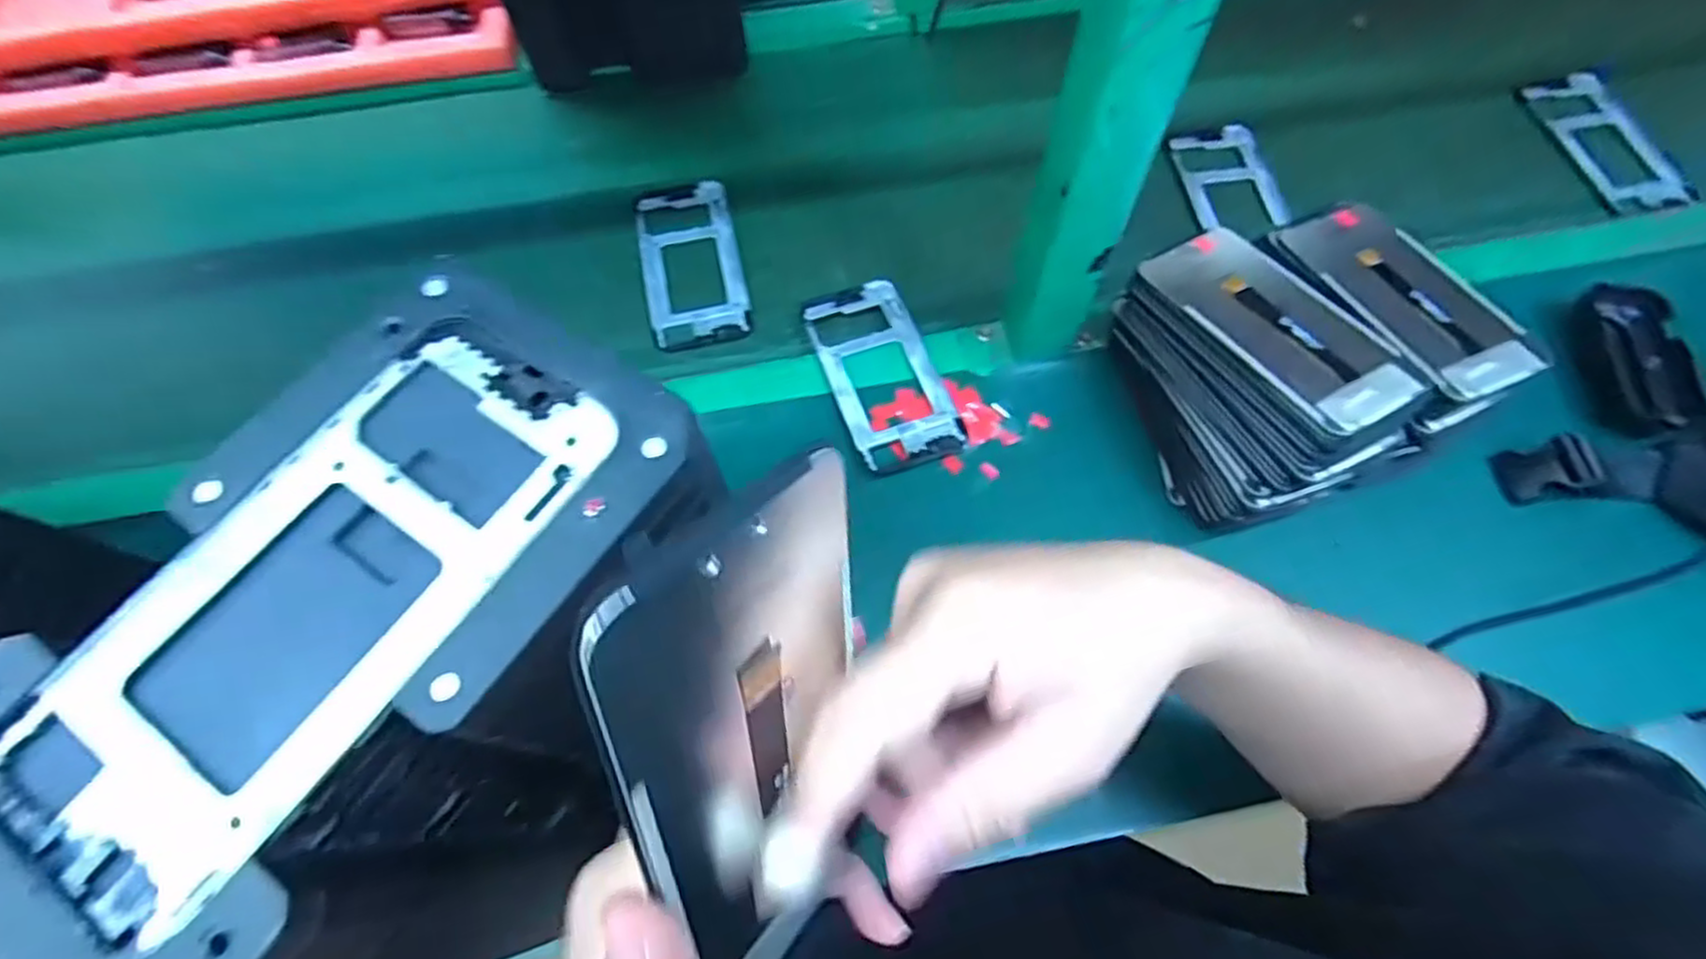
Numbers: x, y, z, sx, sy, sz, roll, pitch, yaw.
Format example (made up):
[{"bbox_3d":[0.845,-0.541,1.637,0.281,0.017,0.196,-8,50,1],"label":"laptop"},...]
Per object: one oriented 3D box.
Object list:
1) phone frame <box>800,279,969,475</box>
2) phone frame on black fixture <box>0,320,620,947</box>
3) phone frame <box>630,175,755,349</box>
[{"bbox_3d":[0.020,-0.080,0.522,0.075,0.008,0.157,-17,67,-8],"label":"phone frame"},{"bbox_3d":[-0.136,0.027,0.191,0.076,0.004,0.155,31,70,13],"label":"phone frame on black fixture"},{"bbox_3d":[-0.128,-0.171,0.579,0.076,0.005,0.156,-12,66,-5],"label":"phone frame"}]

